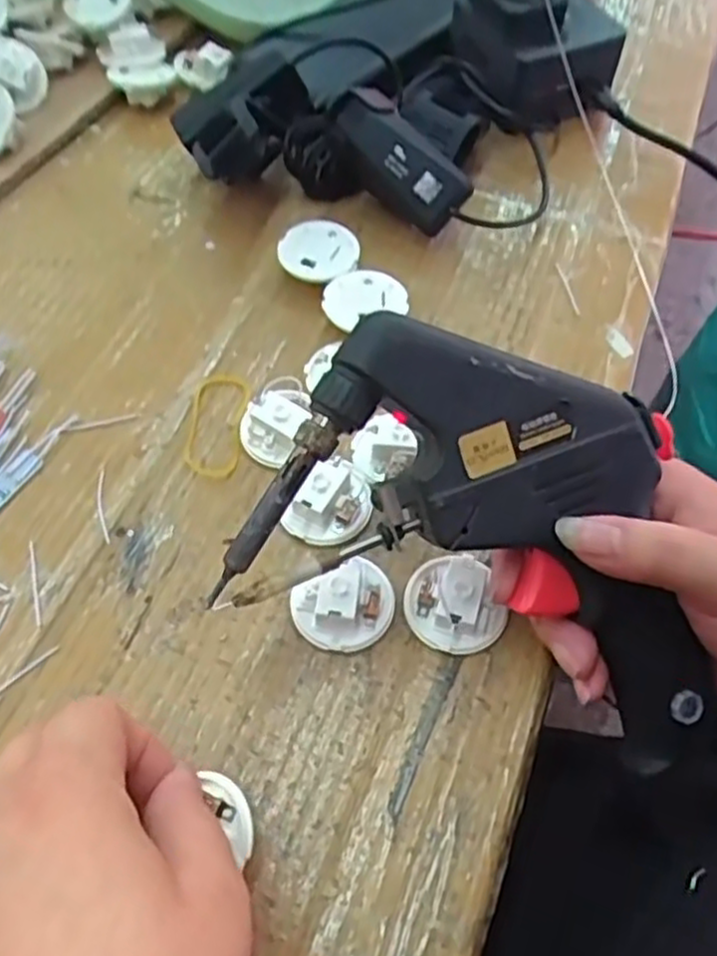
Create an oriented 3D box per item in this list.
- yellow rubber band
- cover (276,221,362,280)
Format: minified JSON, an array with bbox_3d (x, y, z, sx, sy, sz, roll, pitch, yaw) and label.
[{"bbox_3d":[-0.062,-0.024,0.334,0.024,0.004,0.053,4,59,0],"label":"yellow rubber band"},{"bbox_3d":[-0.019,-0.111,0.370,0.039,0.004,0.035,3,64,1],"label":"cover"}]

